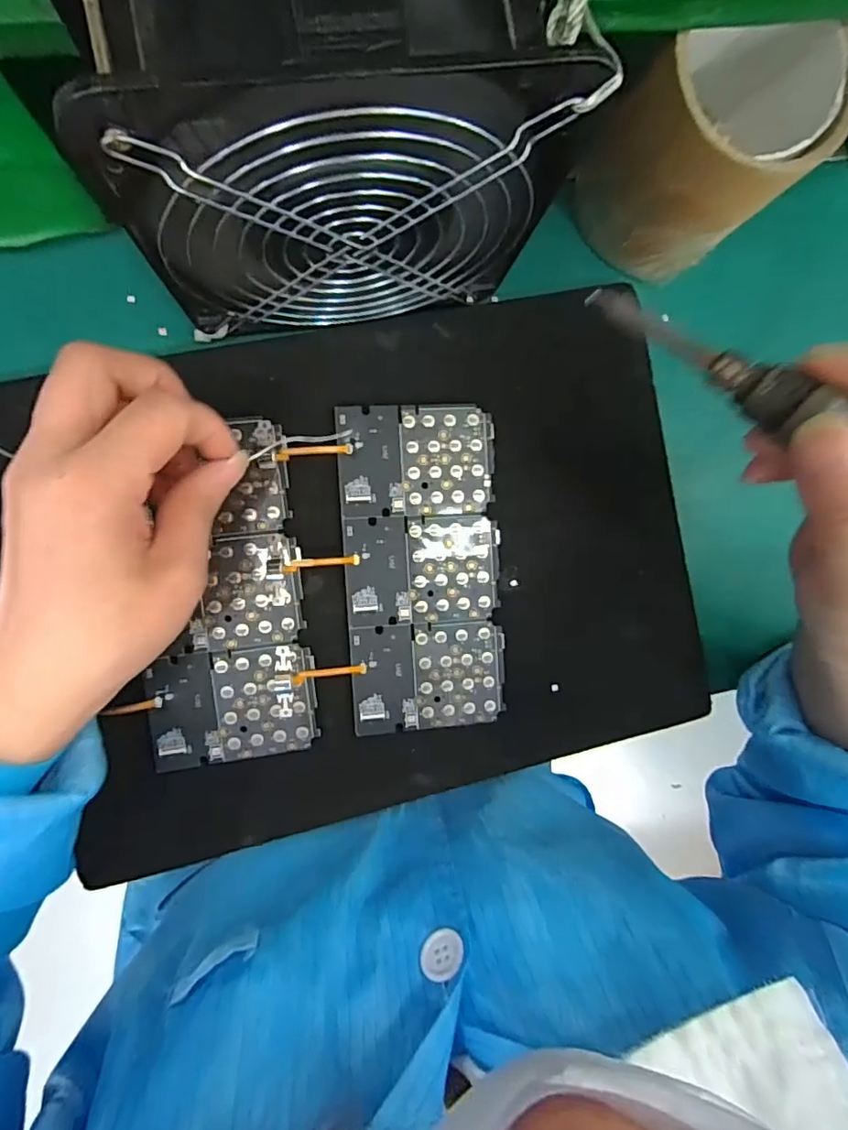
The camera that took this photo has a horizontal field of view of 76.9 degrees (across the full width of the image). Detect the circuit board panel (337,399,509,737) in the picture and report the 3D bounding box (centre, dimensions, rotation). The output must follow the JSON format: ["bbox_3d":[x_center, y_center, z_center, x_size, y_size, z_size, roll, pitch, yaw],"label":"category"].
[{"bbox_3d":[0.000,0.002,0.276,0.079,0.004,0.163,-4,94,-8],"label":"circuit board panel"}]

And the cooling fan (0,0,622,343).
[{"bbox_3d":[-0.027,-0.148,0.196,0.158,0.140,0.060,-10,95,-7],"label":"cooling fan"}]

